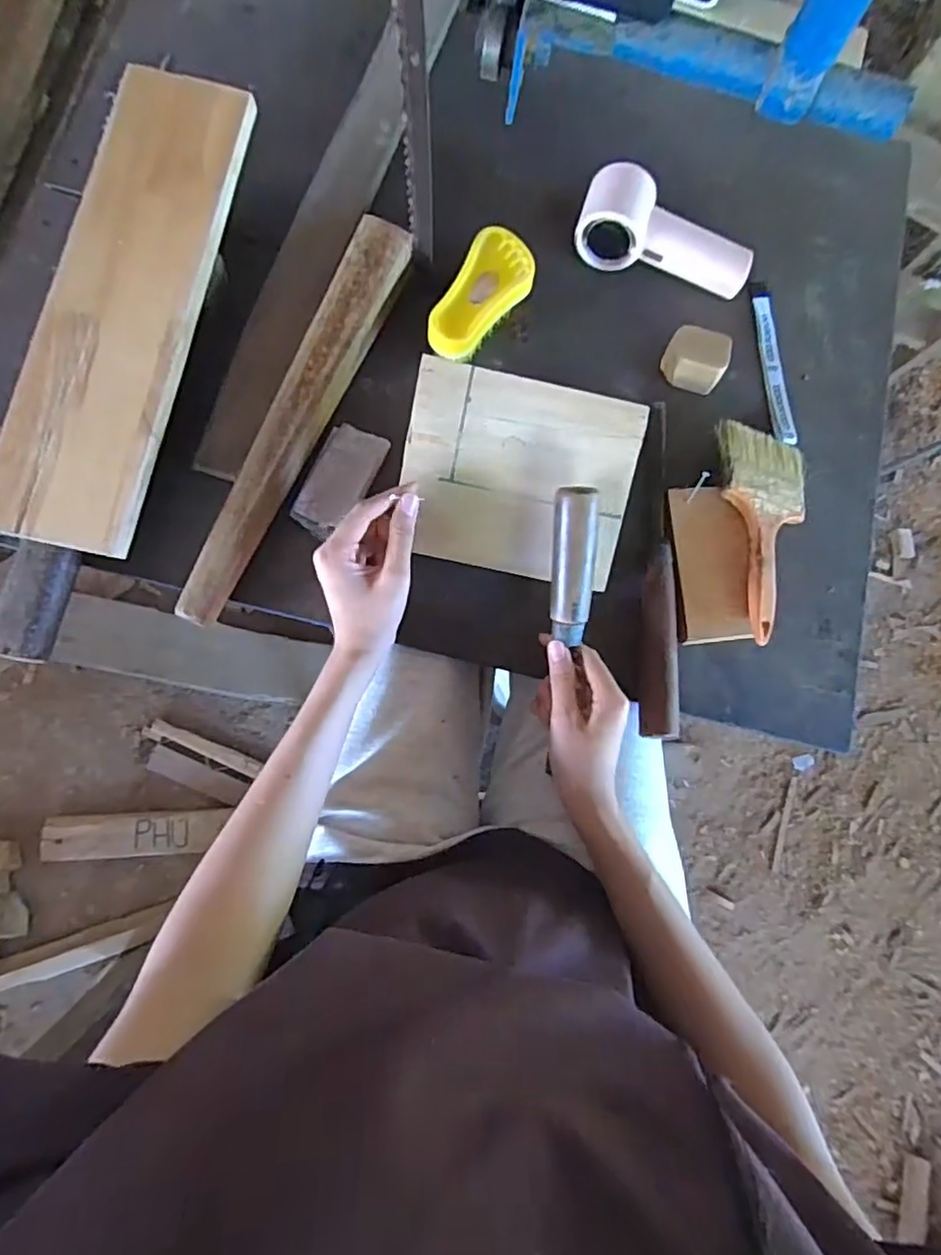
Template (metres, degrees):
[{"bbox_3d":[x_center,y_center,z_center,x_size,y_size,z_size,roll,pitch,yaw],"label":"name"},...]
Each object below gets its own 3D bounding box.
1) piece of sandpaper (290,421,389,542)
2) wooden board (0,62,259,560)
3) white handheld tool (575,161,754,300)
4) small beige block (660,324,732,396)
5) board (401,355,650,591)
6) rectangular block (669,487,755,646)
[{"bbox_3d":[-0.108,-0.122,0.520,0.049,0.012,0.098,23,81,-2],"label":"piece of sandpaper"},{"bbox_3d":[-0.264,-0.247,0.475,0.108,0.014,0.379,11,78,-3],"label":"wooden board"},{"bbox_3d":[0.180,-0.358,0.570,0.161,0.045,0.064,17,78,-2],"label":"white handheld tool"},{"bbox_3d":[0.199,-0.238,0.555,0.053,0.037,0.040,16,78,-2],"label":"small beige block"},{"bbox_3d":[0.036,-0.113,0.477,0.172,0.007,0.143,11,110,-4],"label":"board"},{"bbox_3d":[0.205,-0.053,0.527,0.060,0.013,0.130,-1,82,-6],"label":"rectangular block"}]

